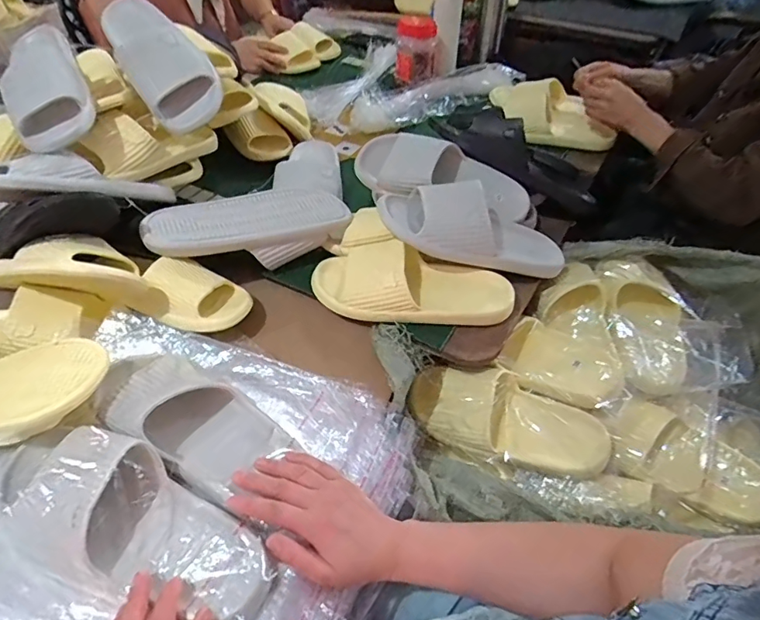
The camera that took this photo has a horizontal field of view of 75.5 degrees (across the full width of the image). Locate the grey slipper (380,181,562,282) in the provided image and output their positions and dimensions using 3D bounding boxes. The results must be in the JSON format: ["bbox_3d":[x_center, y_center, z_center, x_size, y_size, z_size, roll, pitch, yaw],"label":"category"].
[{"bbox_3d":[0.137,-0.119,0.670,0.271,0.074,0.121,15,45,-16],"label":"grey slipper"}]

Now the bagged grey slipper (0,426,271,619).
[{"bbox_3d":[-0.228,0.185,0.443,0.281,0.069,0.099,24,51,9],"label":"bagged grey slipper"}]

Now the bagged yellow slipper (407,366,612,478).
[{"bbox_3d":[0.156,0.133,0.622,0.239,0.064,0.099,17,50,14],"label":"bagged yellow slipper"}]

